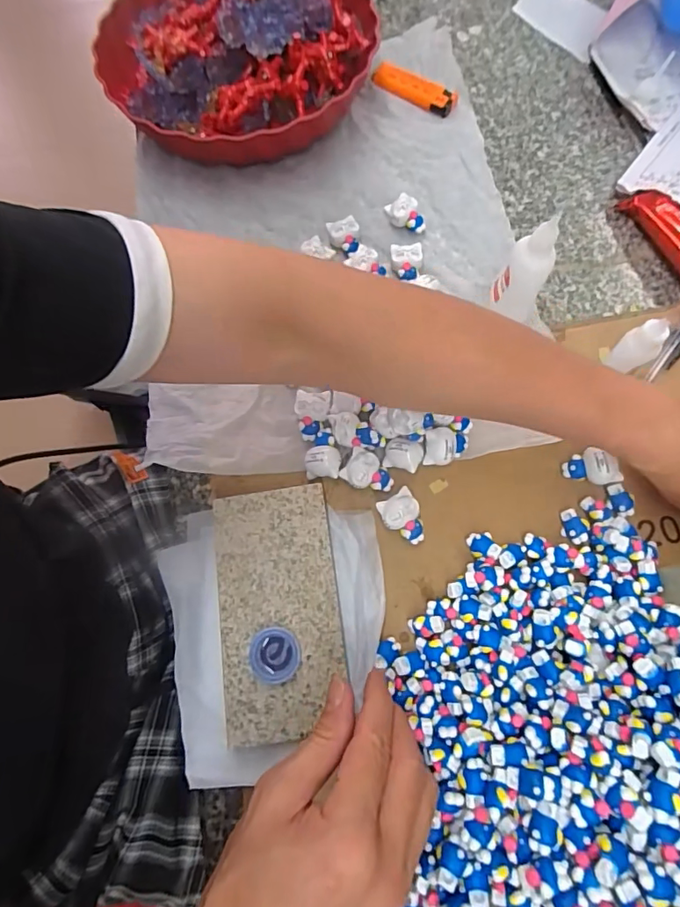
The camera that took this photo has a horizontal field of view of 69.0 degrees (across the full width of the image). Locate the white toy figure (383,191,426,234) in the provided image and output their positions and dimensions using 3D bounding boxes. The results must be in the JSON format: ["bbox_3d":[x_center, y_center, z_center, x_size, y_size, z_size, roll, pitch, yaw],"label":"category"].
[{"bbox_3d":[0.055,-0.199,0.415,0.024,0.017,0.033,-27,73,-6],"label":"white toy figure"}]

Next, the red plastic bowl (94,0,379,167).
[{"bbox_3d":[-0.093,-0.352,0.440,0.240,0.082,0.212,5,72,4],"label":"red plastic bowl"}]

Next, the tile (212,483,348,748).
[{"bbox_3d":[-0.038,0.095,0.307,0.073,0.004,0.145,-8,72,0],"label":"tile"}]

